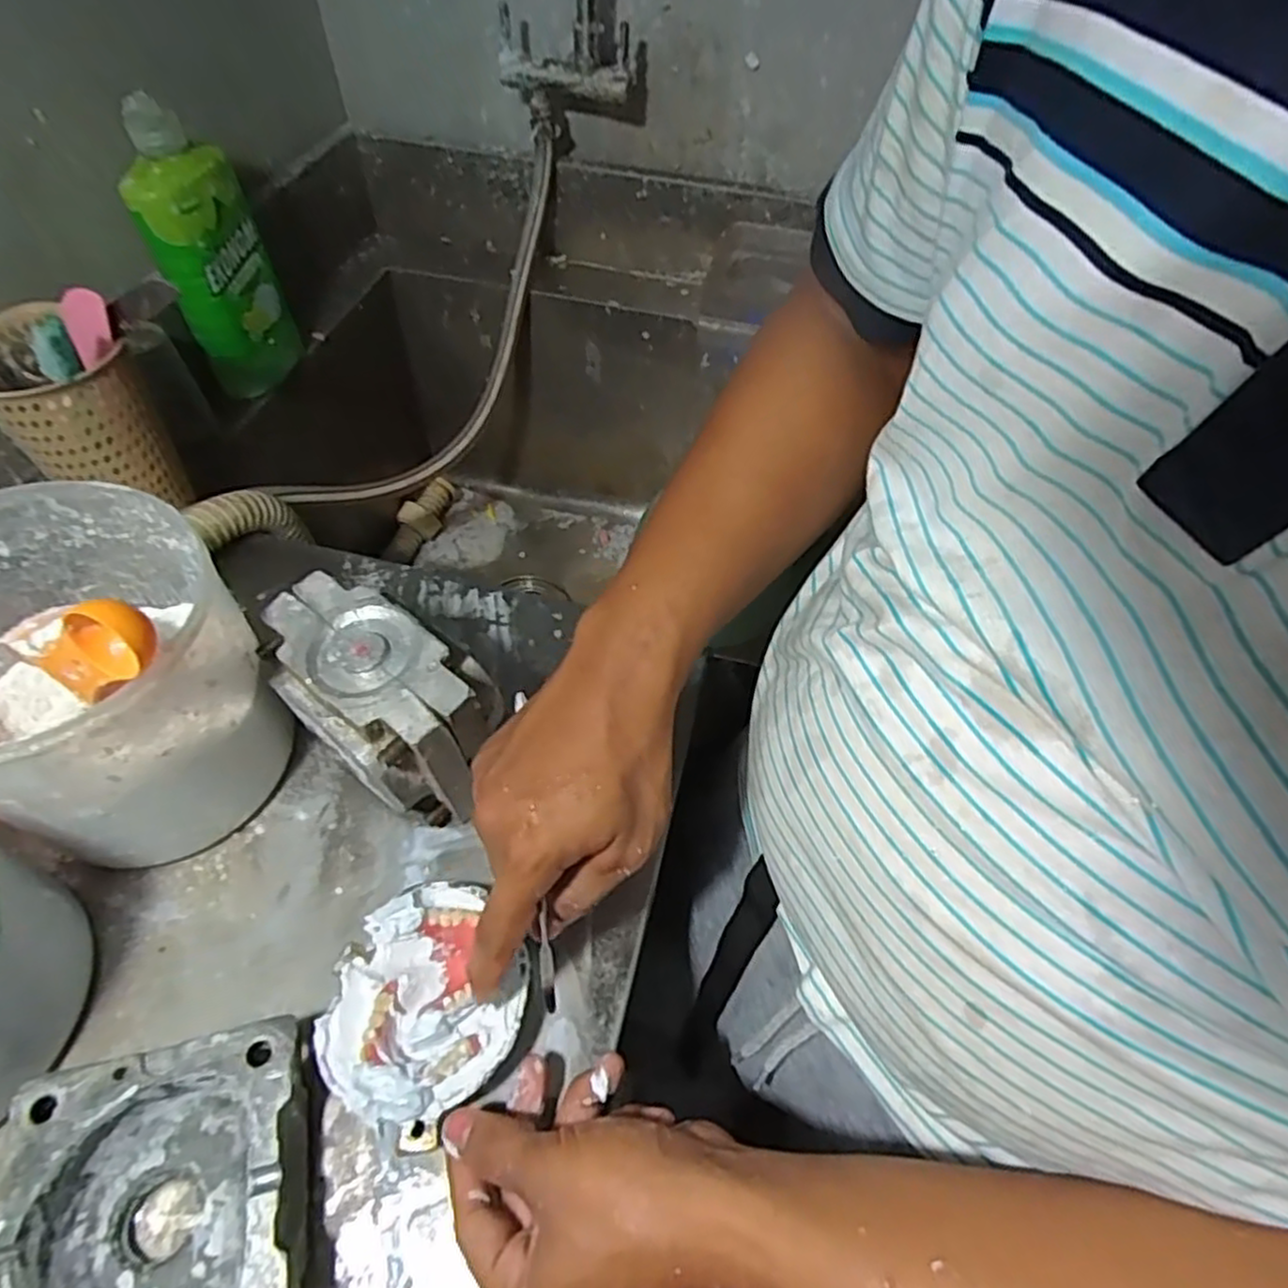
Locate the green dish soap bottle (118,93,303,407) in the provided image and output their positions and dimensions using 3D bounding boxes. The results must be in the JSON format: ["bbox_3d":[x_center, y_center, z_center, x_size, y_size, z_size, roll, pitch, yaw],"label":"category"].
[{"bbox_3d":[-0.358,-0.318,0.602,0.052,0.218,0.099,20,55,14],"label":"green dish soap bottle"}]

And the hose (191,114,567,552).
[{"bbox_3d":[-0.213,-0.267,0.700,0.052,0.220,0.535,21,56,14],"label":"hose"}]

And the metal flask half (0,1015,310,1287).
[{"bbox_3d":[-0.207,0.246,0.317,0.114,0.043,0.126,-11,55,-10],"label":"metal flask half"}]

